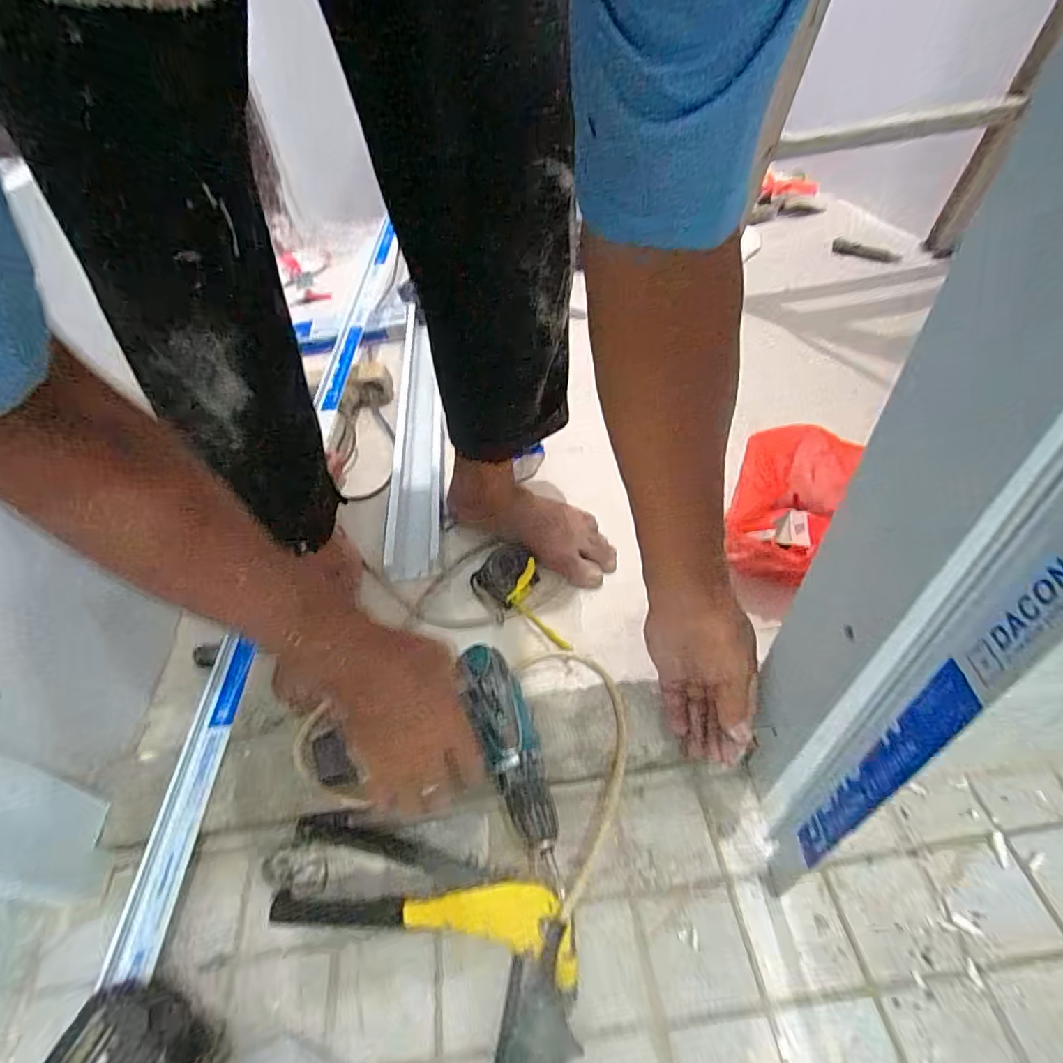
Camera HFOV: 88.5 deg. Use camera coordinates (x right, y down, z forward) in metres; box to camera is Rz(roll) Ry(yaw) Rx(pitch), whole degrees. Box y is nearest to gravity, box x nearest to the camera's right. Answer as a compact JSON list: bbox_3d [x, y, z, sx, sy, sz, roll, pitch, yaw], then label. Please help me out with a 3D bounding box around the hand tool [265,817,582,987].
[{"bbox_3d":[-0.086,0.309,0.465,0.251,0.038,0.080,5,47,10],"label":"hand tool"}]

